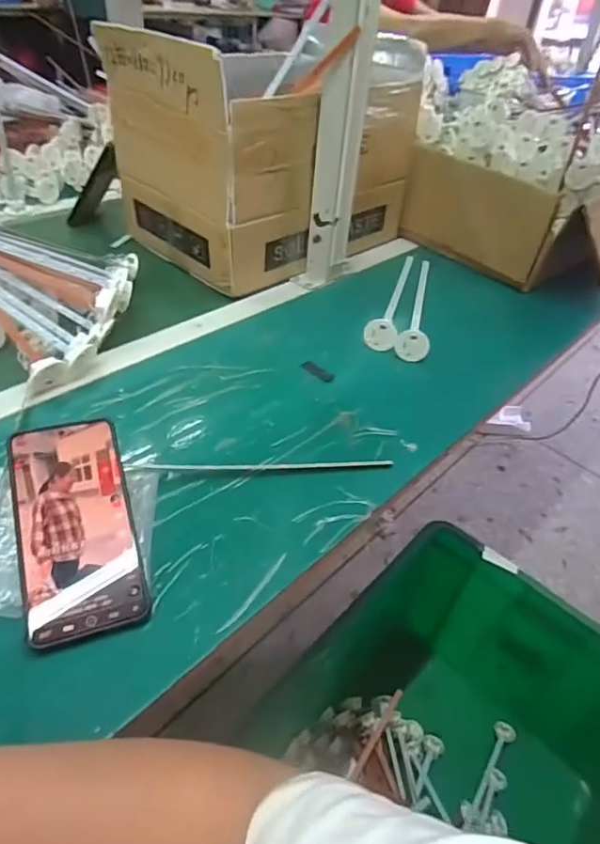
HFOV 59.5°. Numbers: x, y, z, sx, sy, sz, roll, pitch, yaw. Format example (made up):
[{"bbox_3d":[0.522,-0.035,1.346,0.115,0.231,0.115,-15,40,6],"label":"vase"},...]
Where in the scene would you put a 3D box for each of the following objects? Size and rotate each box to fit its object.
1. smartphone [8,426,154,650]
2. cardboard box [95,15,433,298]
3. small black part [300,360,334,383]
[{"bbox_3d":[-0.161,0.071,0.377,0.074,0.010,0.160,-11,63,-19],"label":"smartphone"},{"bbox_3d":[-0.034,-0.407,0.773,0.384,0.244,0.269,-30,55,-34],"label":"cardboard box"},{"bbox_3d":[0.020,-0.059,0.595,0.040,0.004,0.015,30,47,22],"label":"small black part"}]

